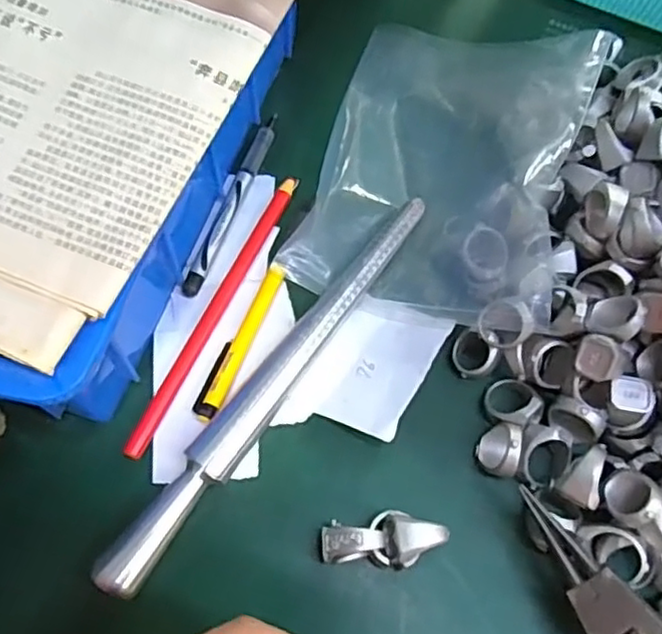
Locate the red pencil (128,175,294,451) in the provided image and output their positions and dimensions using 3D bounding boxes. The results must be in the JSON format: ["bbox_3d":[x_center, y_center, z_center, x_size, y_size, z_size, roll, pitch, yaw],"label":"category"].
[{"bbox_3d":[-0.057,-0.006,0.324,0.009,0.004,0.164,24,68,8],"label":"red pencil"}]

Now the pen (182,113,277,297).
[{"bbox_3d":[-0.053,-0.064,0.347,0.009,0.006,0.119,19,67,5],"label":"pen"}]

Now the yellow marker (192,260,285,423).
[{"bbox_3d":[-0.045,0.011,0.317,0.012,0.006,0.085,21,67,6],"label":"yellow marker"}]

